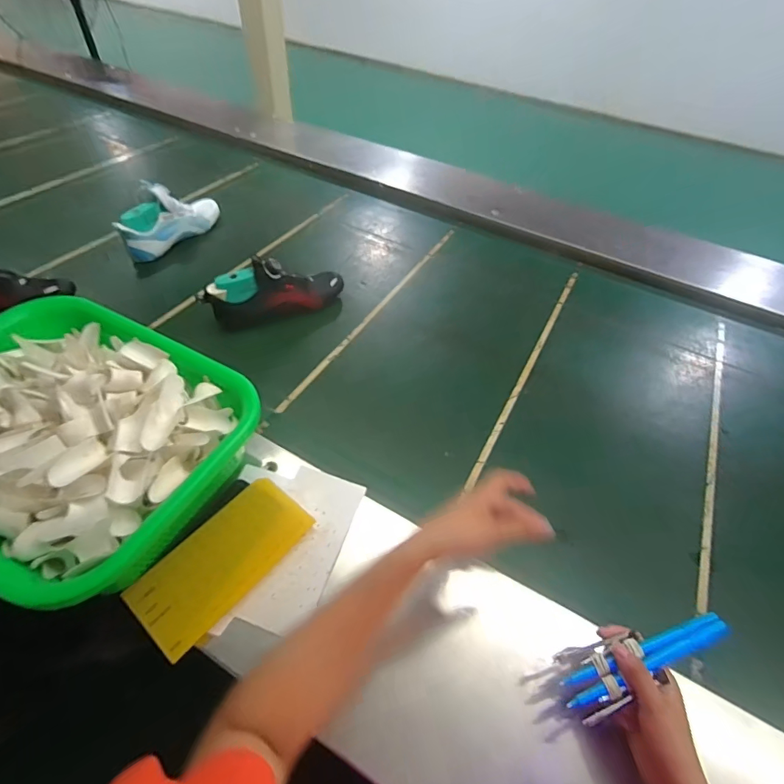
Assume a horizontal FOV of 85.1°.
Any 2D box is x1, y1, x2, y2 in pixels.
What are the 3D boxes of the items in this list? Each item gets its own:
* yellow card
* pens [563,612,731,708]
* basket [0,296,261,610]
[{"bbox_3d":[-0.194,0.189,0.496,0.099,0.011,0.192,36,55,16],"label":"yellow card"},{"bbox_3d":[0.239,0.252,0.404,0.164,0.018,0.032,-22,52,-5],"label":"pens"},{"bbox_3d":[-0.384,0.052,0.517,0.398,0.121,0.296,23,50,15],"label":"basket"}]

